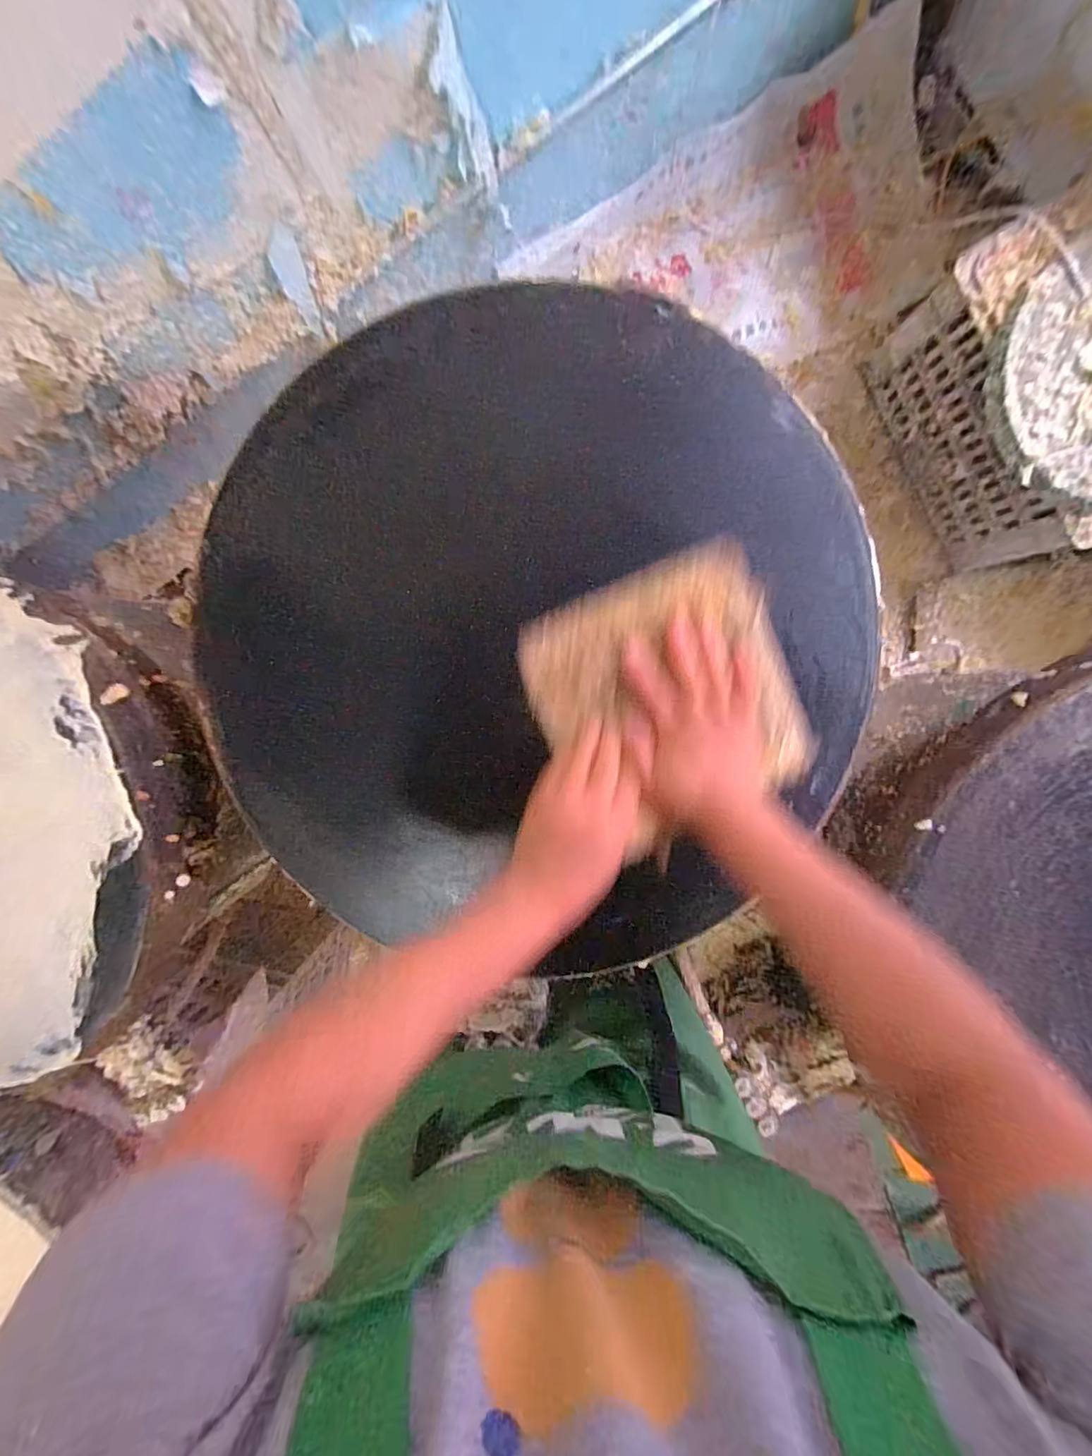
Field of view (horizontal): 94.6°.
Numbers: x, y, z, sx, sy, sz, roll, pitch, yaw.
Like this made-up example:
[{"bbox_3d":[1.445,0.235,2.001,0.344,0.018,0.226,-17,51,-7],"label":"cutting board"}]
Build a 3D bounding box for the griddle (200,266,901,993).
[{"bbox_3d":[-0.030,-0.085,0.471,0.590,0.080,0.548,0,100,3],"label":"griddle"}]

